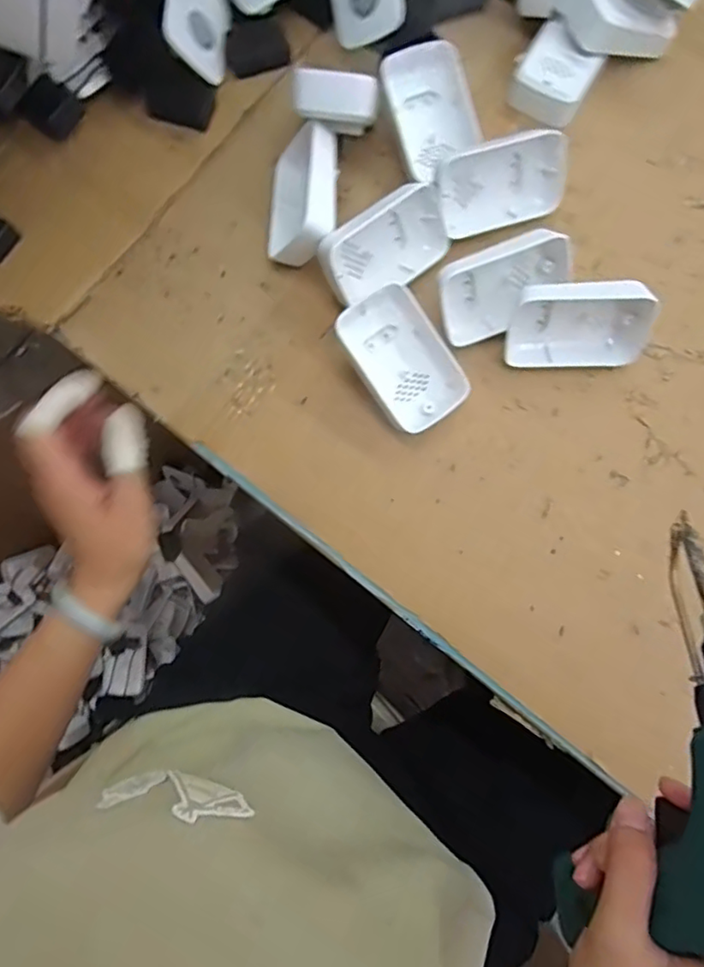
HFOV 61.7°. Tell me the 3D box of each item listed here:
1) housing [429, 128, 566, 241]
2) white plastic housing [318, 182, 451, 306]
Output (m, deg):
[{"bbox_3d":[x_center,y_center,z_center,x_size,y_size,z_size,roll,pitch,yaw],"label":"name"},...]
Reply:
[{"bbox_3d":[0.111,-0.226,0.446,0.098,0.029,0.058,-19,118,-4],"label":"housing"},{"bbox_3d":[0.024,-0.175,0.437,0.095,0.059,0.024,-36,41,-6],"label":"white plastic housing"}]

